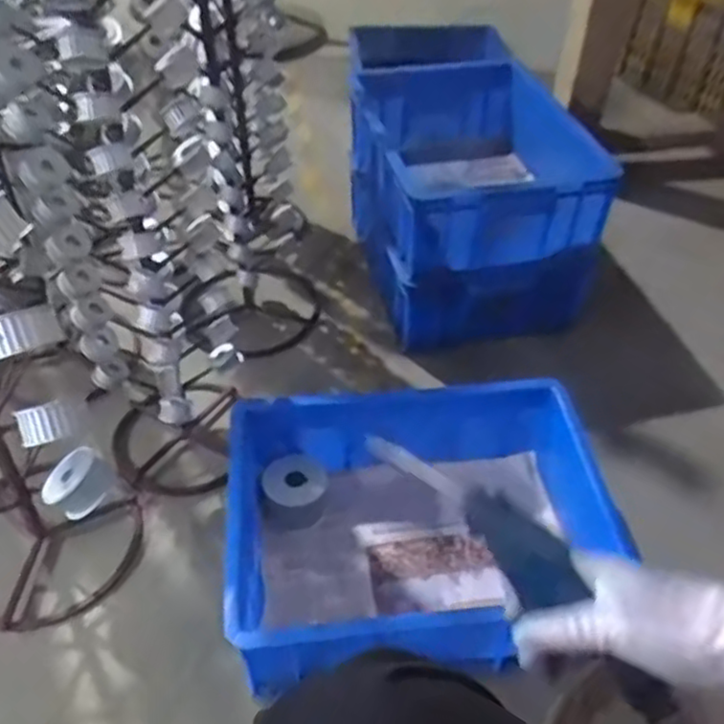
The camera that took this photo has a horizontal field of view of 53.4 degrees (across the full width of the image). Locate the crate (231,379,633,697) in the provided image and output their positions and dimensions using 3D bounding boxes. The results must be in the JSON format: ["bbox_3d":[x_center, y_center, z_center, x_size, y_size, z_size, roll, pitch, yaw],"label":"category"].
[{"bbox_3d":[0.059,0.189,0.808,0.396,0.151,0.294,-4,44,-6],"label":"crate"}]

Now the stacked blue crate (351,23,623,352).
[{"bbox_3d":[0.173,-0.264,1.143,0.314,0.270,0.424,-8,45,-11],"label":"stacked blue crate"}]

